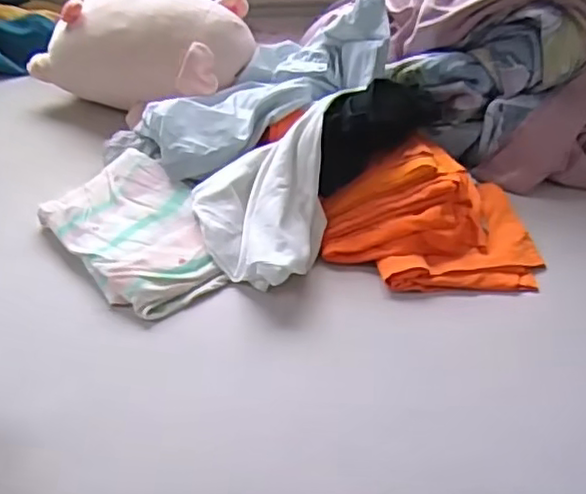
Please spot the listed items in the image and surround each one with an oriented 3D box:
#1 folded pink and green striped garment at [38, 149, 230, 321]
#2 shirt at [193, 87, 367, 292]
[{"bbox_3d":[-0.202,-0.022,0.864,0.167,0.048,0.255,-28,50,-31],"label":"folded pink and green striped garment"},{"bbox_3d":[-0.010,-0.063,0.867,0.224,0.118,0.224,-14,44,-19],"label":"shirt"}]

